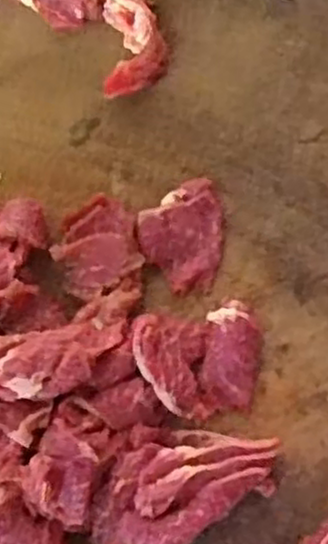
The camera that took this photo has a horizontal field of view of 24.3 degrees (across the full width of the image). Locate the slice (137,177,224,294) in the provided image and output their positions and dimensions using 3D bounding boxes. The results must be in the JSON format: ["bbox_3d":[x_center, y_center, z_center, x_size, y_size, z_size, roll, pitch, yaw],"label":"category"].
[{"bbox_3d":[0.009,-0.016,0.346,0.038,0.008,0.048,-14,77,-3],"label":"slice"}]

